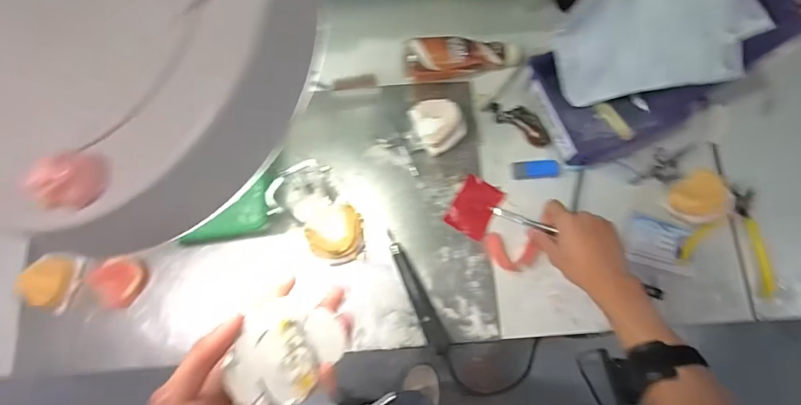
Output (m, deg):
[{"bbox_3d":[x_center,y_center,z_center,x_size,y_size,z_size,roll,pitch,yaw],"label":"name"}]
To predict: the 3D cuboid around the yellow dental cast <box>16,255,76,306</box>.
[{"bbox_3d":[-0.441,0.094,0.555,0.054,0.027,0.063,14,75,2],"label":"yellow dental cast"}]

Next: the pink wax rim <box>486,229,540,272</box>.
[{"bbox_3d":[0.146,0.063,0.583,0.064,0.015,0.050,-1,75,-1],"label":"pink wax rim"}]

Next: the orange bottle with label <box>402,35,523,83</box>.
[{"bbox_3d":[0.088,-0.197,0.624,0.167,0.051,0.052,-3,75,-2],"label":"orange bottle with label"}]

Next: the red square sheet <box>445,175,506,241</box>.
[{"bbox_3d":[0.101,0.007,0.606,0.055,0.006,0.075,29,77,6],"label":"red square sheet"}]

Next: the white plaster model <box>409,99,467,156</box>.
[{"bbox_3d":[0.051,-0.106,0.609,0.062,0.040,0.075,-23,77,-7],"label":"white plaster model"}]

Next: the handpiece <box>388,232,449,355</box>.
[{"bbox_3d":[0.021,0.112,0.566,0.025,0.025,0.159,-22,77,-7],"label":"handpiece"}]

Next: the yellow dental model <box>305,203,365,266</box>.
[{"bbox_3d":[-0.084,0.038,0.572,0.071,0.036,0.079,-11,76,-4],"label":"yellow dental model"}]

